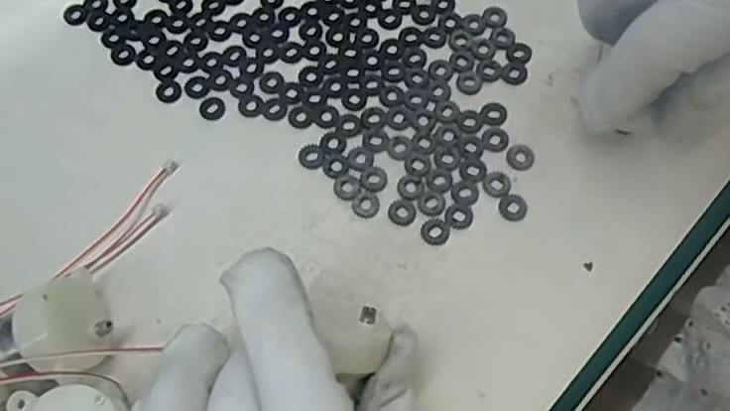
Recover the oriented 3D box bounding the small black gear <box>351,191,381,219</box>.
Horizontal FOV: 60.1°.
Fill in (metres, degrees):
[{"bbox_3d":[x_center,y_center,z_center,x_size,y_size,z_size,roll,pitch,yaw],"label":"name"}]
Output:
[{"bbox_3d":[0.000,-0.001,0.245,0.011,0.004,0.011,-1,69,2],"label":"small black gear"}]

